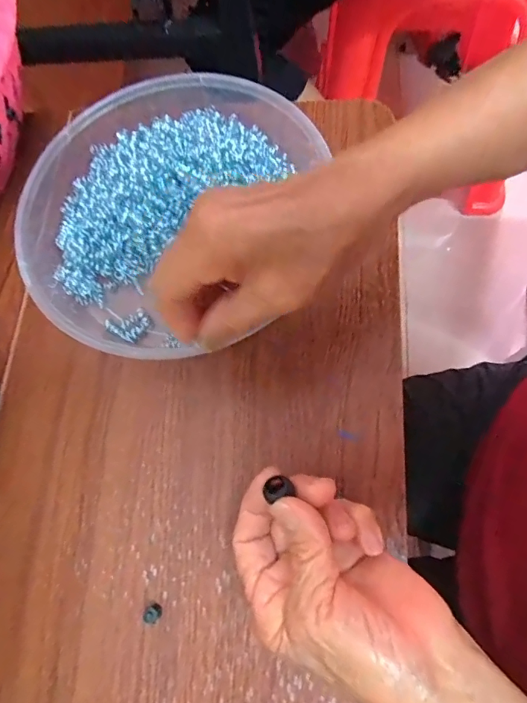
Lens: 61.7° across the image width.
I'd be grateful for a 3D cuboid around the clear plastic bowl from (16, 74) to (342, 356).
[{"bbox_3d":[-0.086,-0.110,0.336,0.208,0.059,0.219,-2,72,5],"label":"clear plastic bowl"}]

